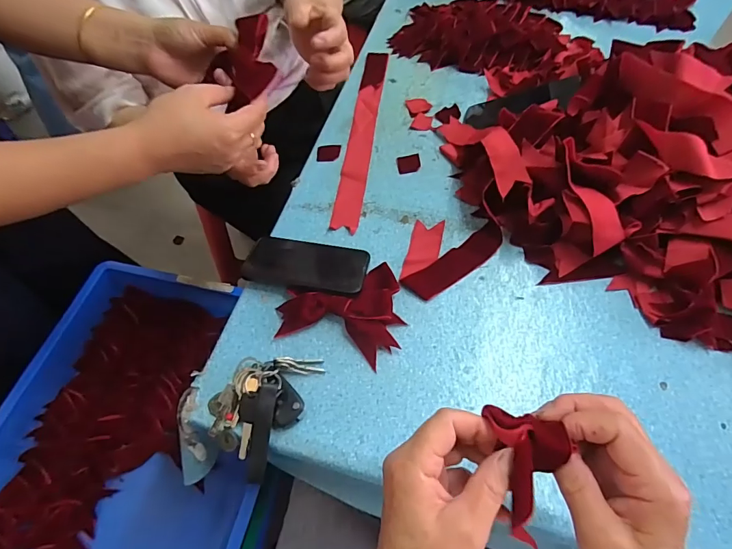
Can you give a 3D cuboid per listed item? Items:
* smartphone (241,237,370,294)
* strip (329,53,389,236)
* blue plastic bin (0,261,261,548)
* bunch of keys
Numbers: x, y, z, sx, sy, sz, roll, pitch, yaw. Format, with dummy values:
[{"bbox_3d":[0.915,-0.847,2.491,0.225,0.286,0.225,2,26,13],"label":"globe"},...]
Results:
[{"bbox_3d":[-0.074,-0.013,0.518,0.152,0.009,0.077,7,46,11],"label":"smartphone"},{"bbox_3d":[-0.005,-0.224,0.651,0.039,0.006,0.384,6,60,5],"label":"strip"},{"bbox_3d":[-0.327,0.261,0.590,0.363,0.110,0.548,8,60,6],"label":"blue plastic bin"},{"bbox_3d":[-0.109,0.128,0.430,0.087,0.028,0.123,26,63,15],"label":"bunch of keys"}]

